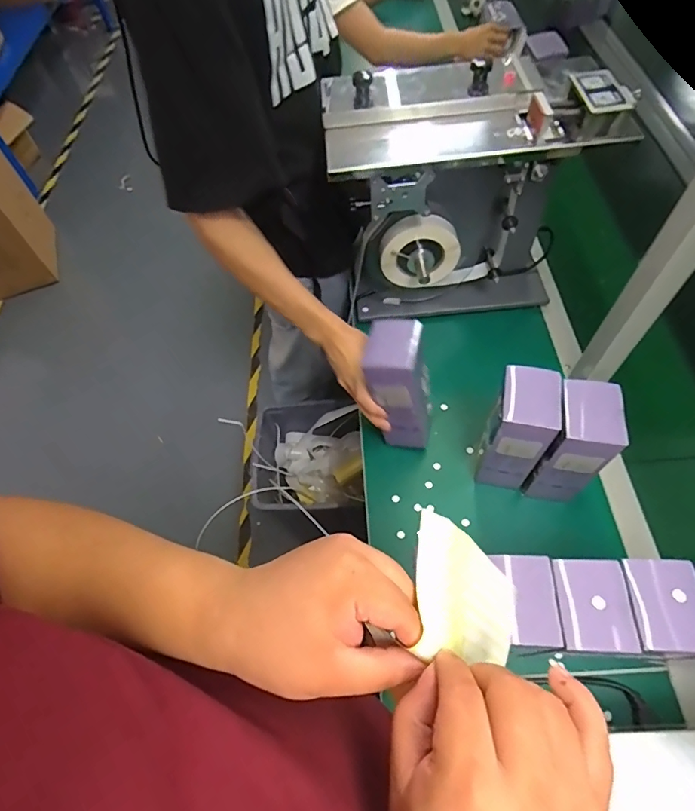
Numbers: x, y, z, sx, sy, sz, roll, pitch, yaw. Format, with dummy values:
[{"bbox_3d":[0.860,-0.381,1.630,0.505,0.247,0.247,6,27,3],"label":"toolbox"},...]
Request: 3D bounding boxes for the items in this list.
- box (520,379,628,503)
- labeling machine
[{"bbox_3d":[0.288,0.054,0.609,0.068,0.193,0.084,12,61,10],"label":"box"},{"bbox_3d":[0.166,-0.345,0.755,0.357,0.333,0.218,-7,60,0],"label":"labeling machine"}]

